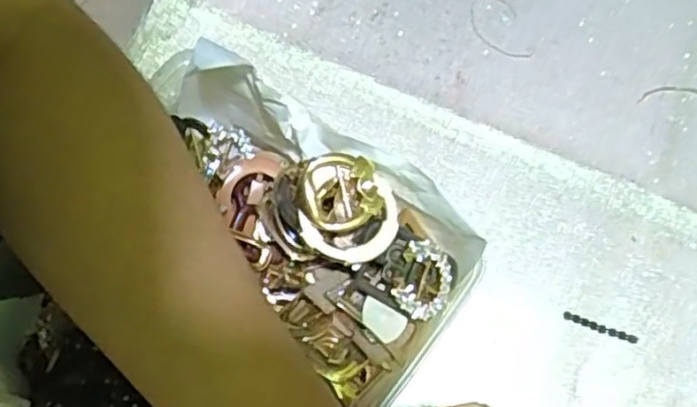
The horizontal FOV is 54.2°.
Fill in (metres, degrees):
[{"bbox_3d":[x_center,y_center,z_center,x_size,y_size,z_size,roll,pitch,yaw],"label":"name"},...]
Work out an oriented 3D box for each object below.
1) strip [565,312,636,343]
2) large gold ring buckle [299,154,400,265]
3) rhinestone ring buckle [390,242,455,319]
[{"bbox_3d":[0.142,0.070,0.384,0.042,0.004,0.005,21,74,1],"label":"strip"},{"bbox_3d":[-0.001,0.003,0.327,0.046,0.014,0.051,-43,82,-9],"label":"large gold ring buckle"},{"bbox_3d":[0.037,0.037,0.330,0.033,0.006,0.036,36,72,-24],"label":"rhinestone ring buckle"}]

